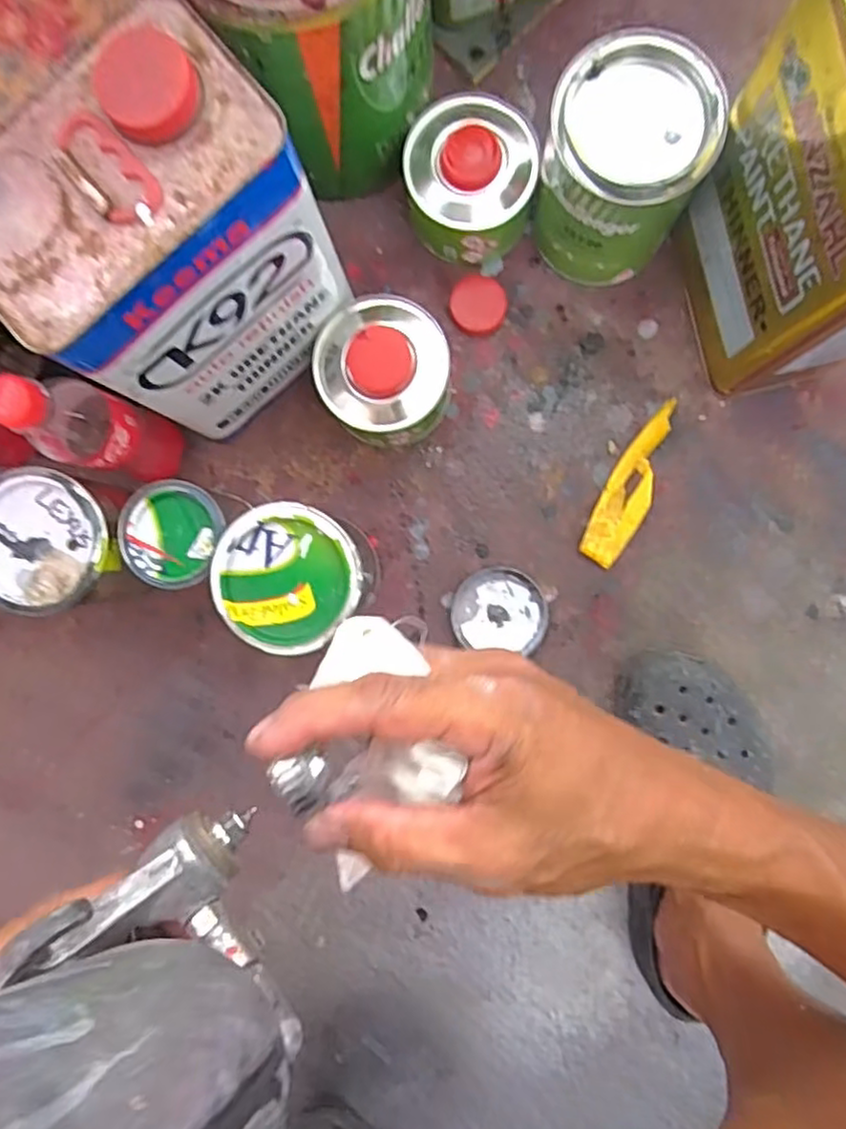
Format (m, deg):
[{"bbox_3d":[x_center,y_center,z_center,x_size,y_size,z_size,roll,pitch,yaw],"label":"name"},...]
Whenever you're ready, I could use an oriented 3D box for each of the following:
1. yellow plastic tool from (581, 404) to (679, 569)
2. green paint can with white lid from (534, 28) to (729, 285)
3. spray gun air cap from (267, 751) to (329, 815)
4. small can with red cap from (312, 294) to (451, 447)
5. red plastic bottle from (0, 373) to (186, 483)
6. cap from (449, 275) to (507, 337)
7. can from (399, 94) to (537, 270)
[{"bbox_3d":[0.172,-0.065,0.555,0.038,0.019,0.140,28,92,3],"label":"yellow plastic tool"},{"bbox_3d":[0.142,-0.280,0.499,0.106,0.131,0.107,0,90,4],"label":"green paint can with white lid"},{"bbox_3d":[-0.043,0.077,0.245,0.015,0.016,0.021,-32,89,6],"label":"spray gun air cap"},{"bbox_3d":[-0.030,-0.152,0.534,0.098,0.083,0.106,0,90,4],"label":"small can with red cap"},{"bbox_3d":[-0.234,-0.093,0.484,0.066,0.188,0.056,18,90,3],"label":"red plastic bottle"},{"bbox_3d":[0.046,-0.213,0.564,0.045,0.016,0.050,11,91,4],"label":"cap"},{"bbox_3d":[0.038,-0.296,0.531,0.095,0.066,0.103,0,90,4],"label":"can"}]

